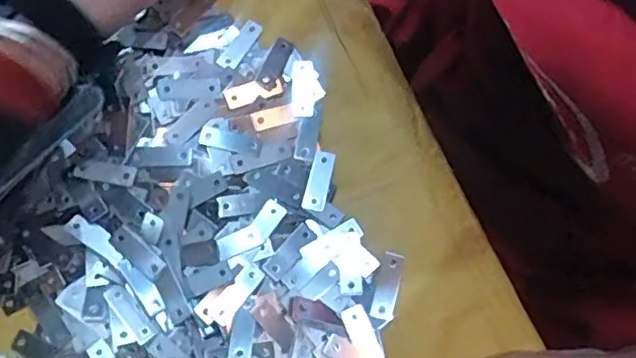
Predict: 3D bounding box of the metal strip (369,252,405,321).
[{"bbox_3d":[0.037,0.058,0.334,0.013,0.004,0.036,12,75,4],"label":"metal strip"}]

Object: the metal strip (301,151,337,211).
[{"bbox_3d":[0.001,0.001,0.354,0.013,0.004,0.034,11,75,4],"label":"metal strip"}]

